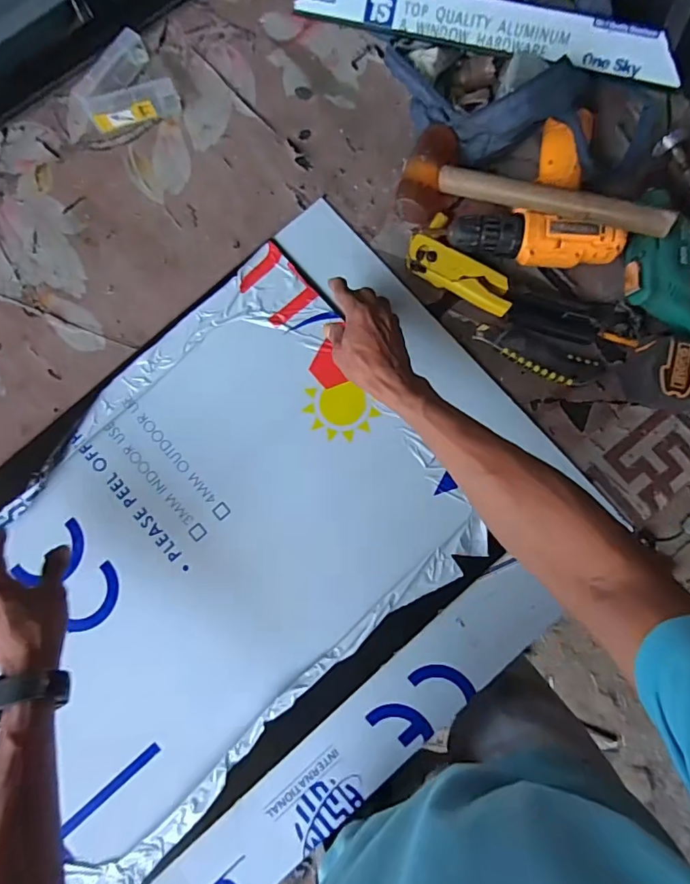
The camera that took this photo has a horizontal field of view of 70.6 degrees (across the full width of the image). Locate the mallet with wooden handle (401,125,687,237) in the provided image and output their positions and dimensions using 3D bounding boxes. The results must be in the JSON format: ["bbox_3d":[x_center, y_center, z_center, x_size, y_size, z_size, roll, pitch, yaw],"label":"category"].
[{"bbox_3d":[0.202,-0.272,0.532,0.280,0.050,0.098,18,85,14],"label":"mallet with wooden handle"}]

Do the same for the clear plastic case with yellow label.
[{"bbox_3d":[-0.275,-0.411,0.580,0.137,0.035,0.095,-37,86,-3],"label":"clear plastic case with yellow label"}]

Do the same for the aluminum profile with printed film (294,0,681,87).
[{"bbox_3d":[0.144,-0.455,0.530,0.410,0.012,0.054,24,115,10],"label":"aluminum profile with printed film"}]

